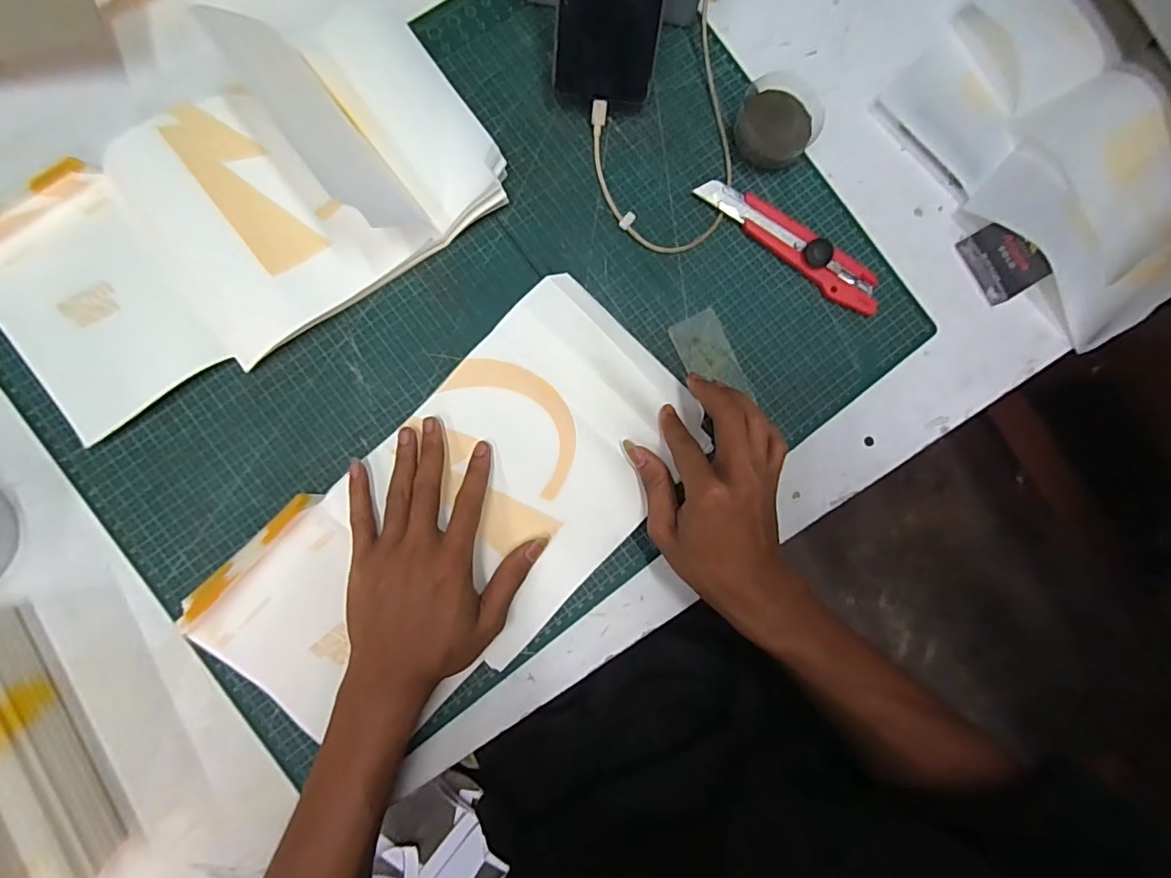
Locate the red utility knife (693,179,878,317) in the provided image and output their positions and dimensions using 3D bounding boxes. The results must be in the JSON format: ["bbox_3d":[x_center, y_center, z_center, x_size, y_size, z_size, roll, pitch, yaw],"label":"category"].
[{"bbox_3d":[0.162,-0.153,0.410,0.163,0.016,0.029,34,83,-2],"label":"red utility knife"}]

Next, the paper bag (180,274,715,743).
[{"bbox_3d":[-0.079,0.059,0.370,0.352,0.019,0.179,-43,92,-5],"label":"paper bag"}]

